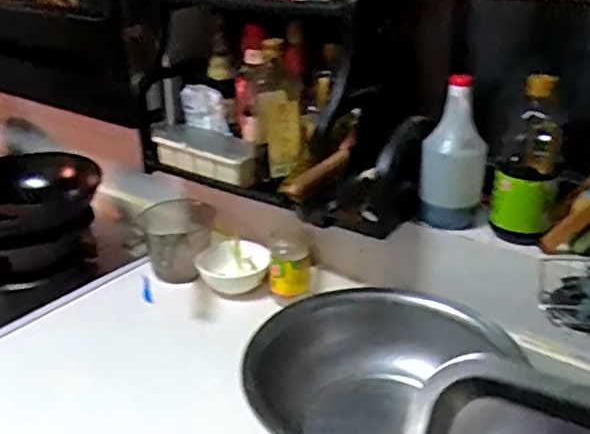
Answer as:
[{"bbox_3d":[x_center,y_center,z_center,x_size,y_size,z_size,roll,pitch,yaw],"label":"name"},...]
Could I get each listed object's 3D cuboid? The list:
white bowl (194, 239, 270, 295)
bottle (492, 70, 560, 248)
[{"bbox_3d":[-0.111,0.089,1.127,0.125,0.059,0.125,-1,26,0],"label":"white bowl"},{"bbox_3d":[0.317,-0.077,0.845,0.083,0.216,0.071,12,29,25],"label":"bottle"}]

